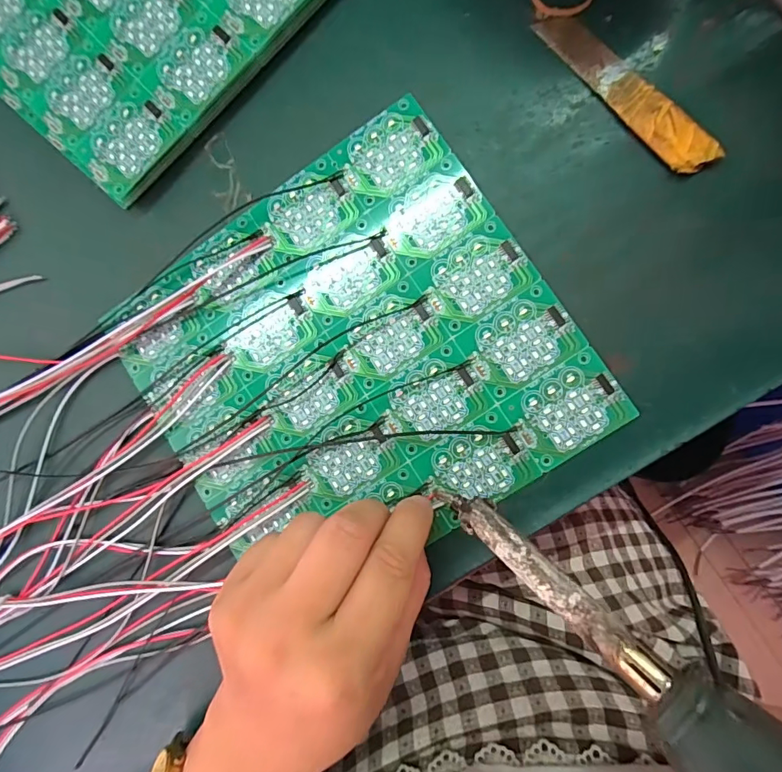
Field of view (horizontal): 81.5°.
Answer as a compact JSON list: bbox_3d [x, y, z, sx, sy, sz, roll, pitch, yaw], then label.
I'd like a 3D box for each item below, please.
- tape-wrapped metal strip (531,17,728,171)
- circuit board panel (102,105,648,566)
[{"bbox_3d":[0.108,-0.137,0.210,0.021,0.005,0.101,-40,83,4],"label":"tape-wrapped metal strip"},{"bbox_3d":[-0.022,-0.012,0.223,0.193,0.004,0.185,-34,83,5],"label":"circuit board panel"}]

